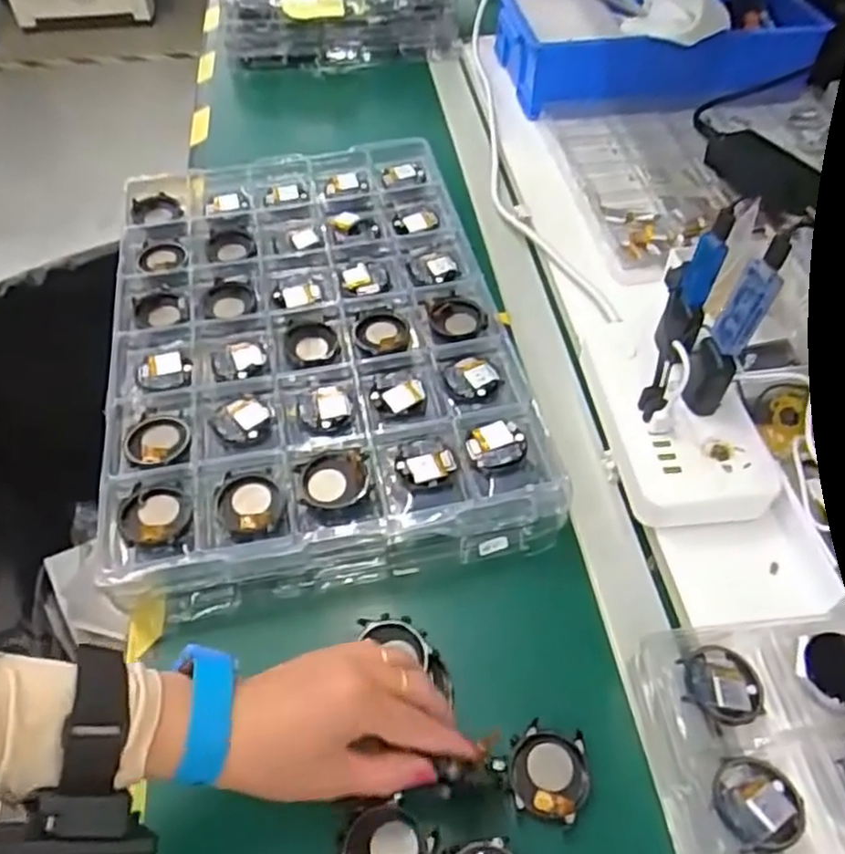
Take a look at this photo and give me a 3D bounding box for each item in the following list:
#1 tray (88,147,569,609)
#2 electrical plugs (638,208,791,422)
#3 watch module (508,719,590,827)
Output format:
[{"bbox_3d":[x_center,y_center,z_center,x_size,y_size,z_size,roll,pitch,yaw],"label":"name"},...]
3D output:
[{"bbox_3d":[-0.096,-0.080,0.591,0.303,0.041,0.449,-10,52,-8],"label":"tray"},{"bbox_3d":[0.192,-0.064,0.493,0.058,0.142,0.101,16,53,13],"label":"electrical plugs"},{"bbox_3d":[0.071,0.190,0.398,0.042,0.008,0.046,13,53,11],"label":"watch module"}]

